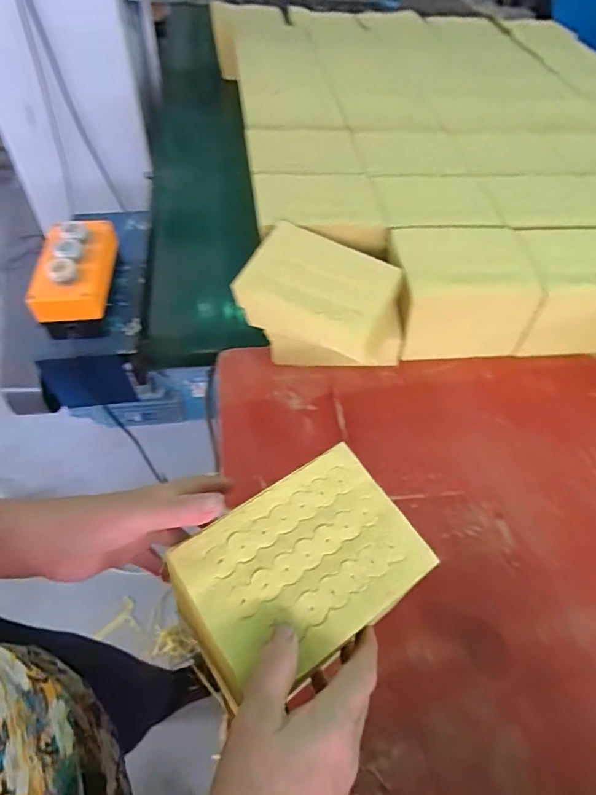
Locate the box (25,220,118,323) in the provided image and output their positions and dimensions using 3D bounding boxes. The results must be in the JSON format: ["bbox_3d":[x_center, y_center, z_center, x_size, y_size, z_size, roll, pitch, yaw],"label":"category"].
[{"bbox_3d":[-0.265,-0.159,0.562,0.083,0.048,0.142,0,52,-5],"label":"box"}]

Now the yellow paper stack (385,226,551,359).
[{"bbox_3d":[0.199,-0.135,0.609,0.170,0.121,0.121,-3,54,-6],"label":"yellow paper stack"}]

